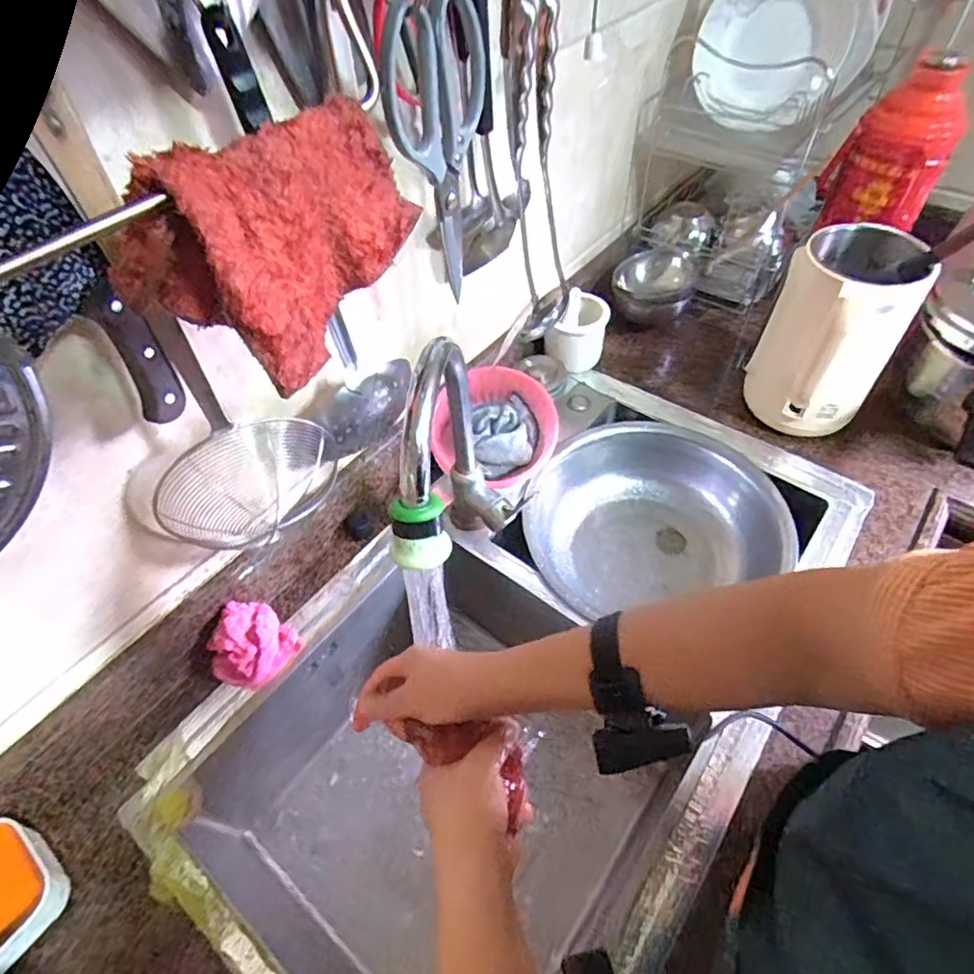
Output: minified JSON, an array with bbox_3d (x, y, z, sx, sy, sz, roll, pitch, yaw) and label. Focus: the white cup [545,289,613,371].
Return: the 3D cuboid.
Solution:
[{"bbox_3d":[0.151,-0.250,0.918,0.083,0.095,0.110,14,54,14],"label":"white cup"}]

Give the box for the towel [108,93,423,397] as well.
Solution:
[{"bbox_3d":[-0.123,-0.151,0.346,0.076,0.117,0.166,22,56,19],"label":"towel"}]

